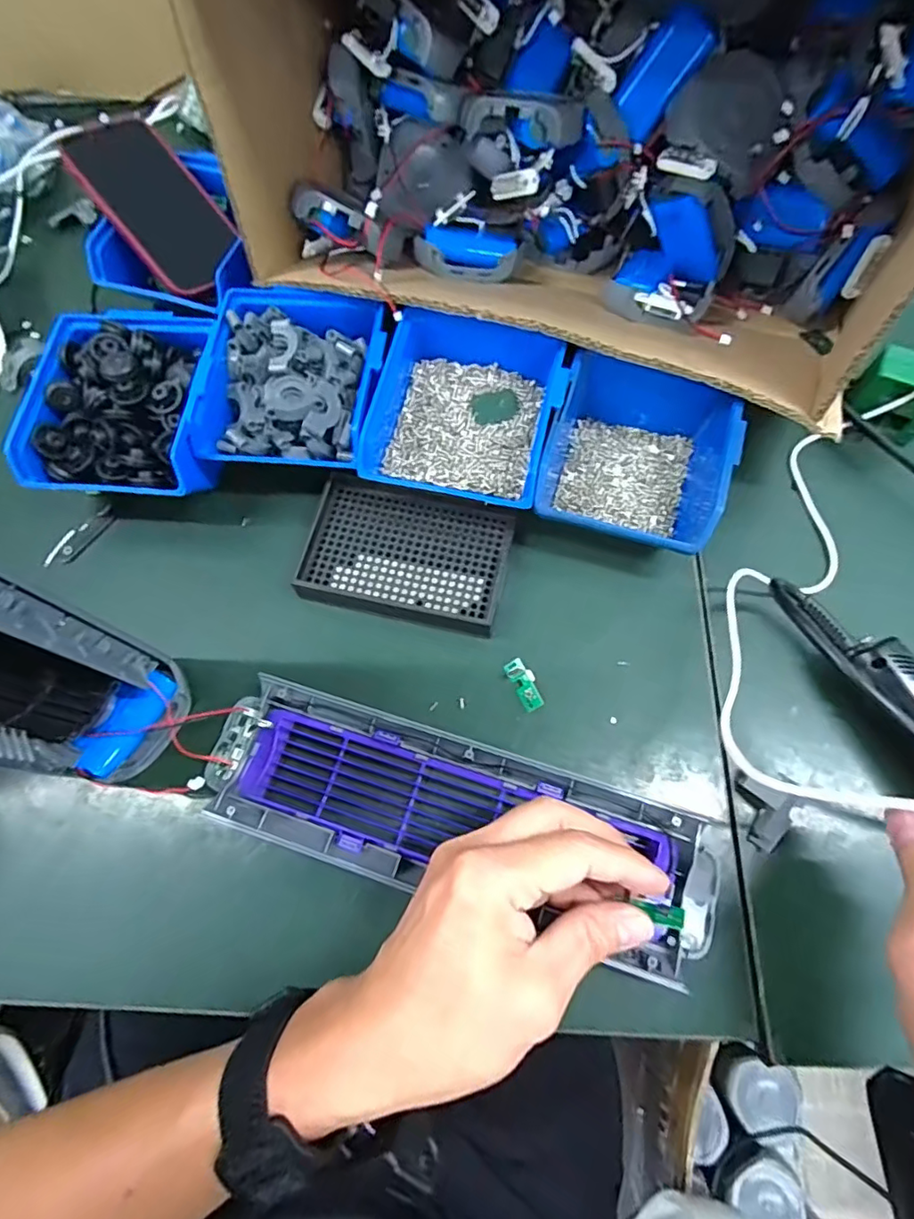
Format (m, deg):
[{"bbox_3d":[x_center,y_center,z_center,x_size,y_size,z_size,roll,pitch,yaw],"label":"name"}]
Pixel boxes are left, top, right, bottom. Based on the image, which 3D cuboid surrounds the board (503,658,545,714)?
[{"bbox_3d":[0.044,0.048,0.357,0.015,0.004,0.034,-25,71,-7],"label":"board"}]

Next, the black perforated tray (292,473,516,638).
[{"bbox_3d":[-0.034,-0.040,0.388,0.135,0.017,0.092,11,71,6],"label":"black perforated tray"}]

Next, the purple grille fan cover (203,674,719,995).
[{"bbox_3d":[-0.003,0.119,0.323,0.297,0.027,0.093,13,71,8],"label":"purple grille fan cover"}]

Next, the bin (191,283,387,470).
[{"bbox_3d":[-0.112,-0.160,0.405,0.120,0.055,0.130,1,70,2],"label":"bin"}]

